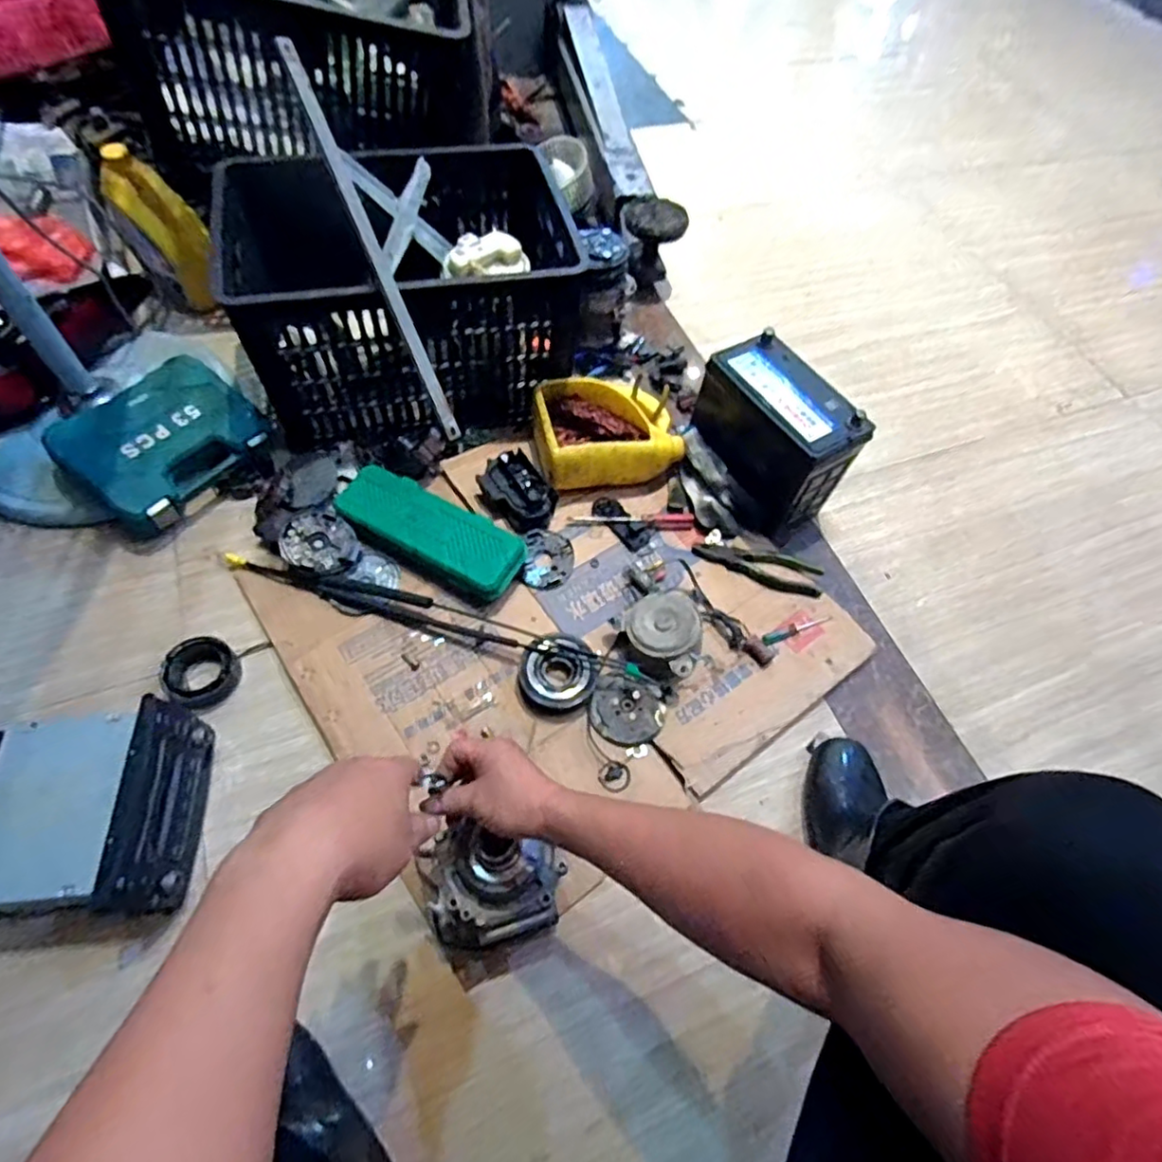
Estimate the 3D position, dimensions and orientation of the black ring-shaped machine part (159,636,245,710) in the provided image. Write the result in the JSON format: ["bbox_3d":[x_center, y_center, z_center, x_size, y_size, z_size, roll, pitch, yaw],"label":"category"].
[{"bbox_3d":[-0.492,0.117,0.808,0.084,0.035,0.083,2,60,-4],"label":"black ring-shaped machine part"}]

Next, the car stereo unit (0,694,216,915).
[{"bbox_3d":[-0.532,0.249,0.677,0.195,0.135,0.209,-2,61,-7],"label":"car stereo unit"}]

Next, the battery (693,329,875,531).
[{"bbox_3d":[0.291,-0.226,0.971,0.112,0.198,0.246,-30,67,-21],"label":"battery"}]

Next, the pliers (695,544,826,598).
[{"bbox_3d":[0.269,-0.020,0.946,0.194,0.022,0.057,13,60,2],"label":"pliers"}]

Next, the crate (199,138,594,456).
[{"bbox_3d":[-0.278,-0.488,1.015,0.493,0.279,0.389,-12,62,-12],"label":"crate"}]

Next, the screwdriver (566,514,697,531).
[{"bbox_3d":[0.081,-0.092,0.973,0.199,0.023,0.020,-2,61,-7],"label":"screwdriver"}]

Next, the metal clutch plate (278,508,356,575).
[{"bbox_3d":[-0.374,-0.056,0.895,0.101,0.008,0.094,8,65,-19],"label":"metal clutch plate"}]

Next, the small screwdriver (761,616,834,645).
[{"bbox_3d":[0.314,0.069,0.913,0.121,0.021,0.017,-20,63,-15],"label":"small screwdriver"}]

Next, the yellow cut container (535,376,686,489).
[{"bbox_3d":[0.040,-0.241,1.002,0.219,0.082,0.193,-3,61,-8],"label":"yellow cut container"}]

